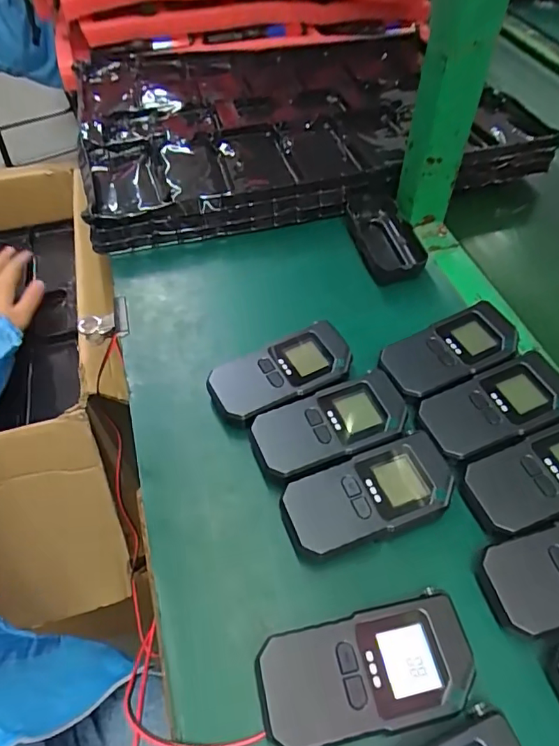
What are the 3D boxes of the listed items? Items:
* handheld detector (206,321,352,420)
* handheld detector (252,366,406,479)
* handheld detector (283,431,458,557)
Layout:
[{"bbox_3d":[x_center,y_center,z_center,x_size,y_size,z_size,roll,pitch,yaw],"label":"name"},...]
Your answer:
[{"bbox_3d":[0.003,0.002,0.406,0.119,0.024,0.059,-25,56,-17],"label":"handheld detector"},{"bbox_3d":[0.039,0.042,0.375,0.117,0.025,0.057,-22,55,-15],"label":"handheld detector"},{"bbox_3d":[0.060,0.085,0.341,0.115,0.025,0.056,-17,54,-12],"label":"handheld detector"}]

